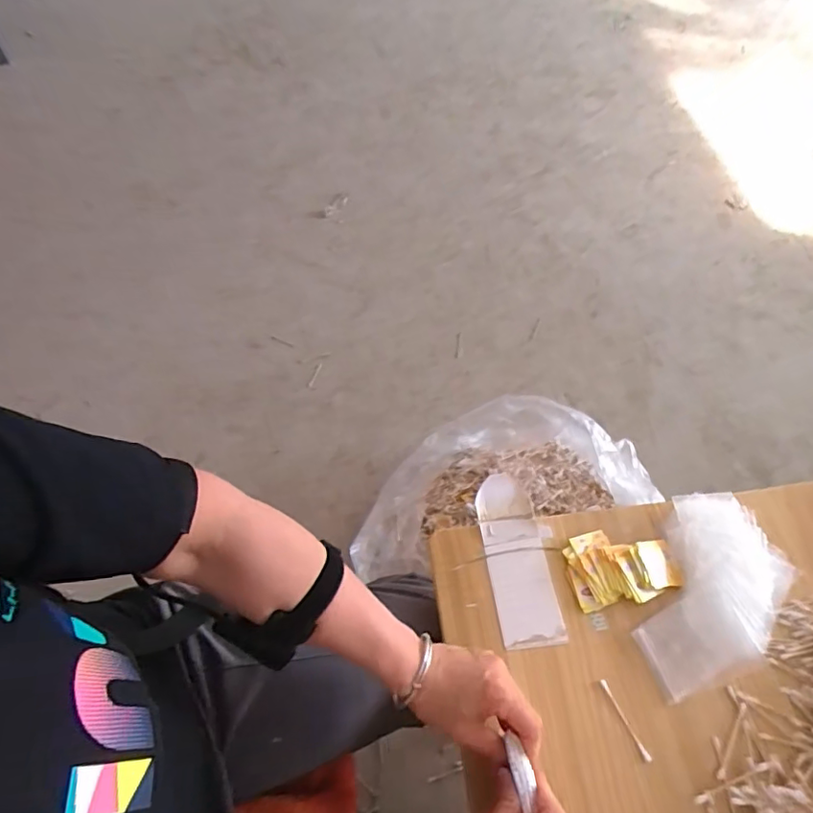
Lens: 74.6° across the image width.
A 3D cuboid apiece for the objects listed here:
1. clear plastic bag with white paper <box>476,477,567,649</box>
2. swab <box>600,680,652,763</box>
[{"bbox_3d":[0.111,0.153,0.547,0.059,0.009,0.170,-6,59,-5],"label":"clear plastic bag with white paper"},{"bbox_3d":[0.191,0.273,0.466,0.006,0.004,0.068,-21,61,-13],"label":"swab"}]

